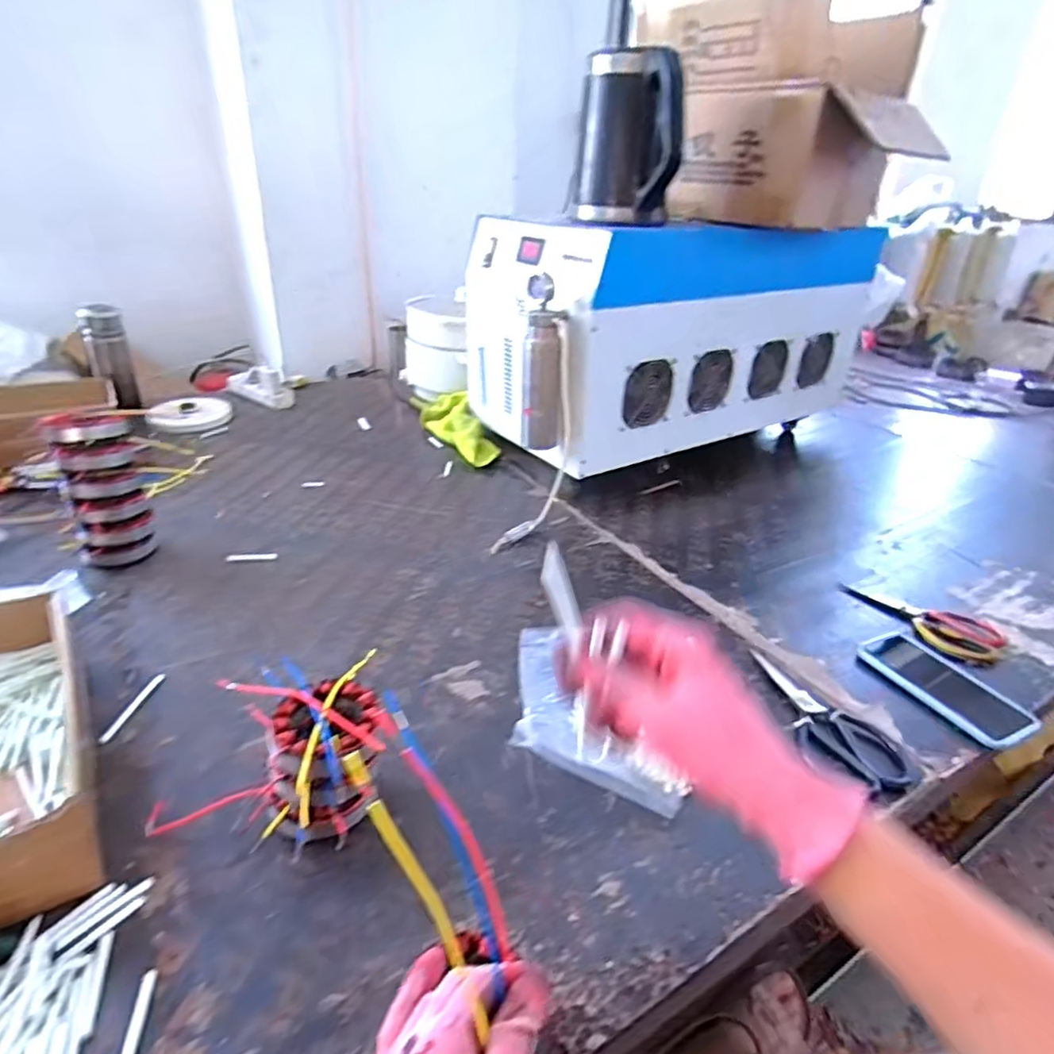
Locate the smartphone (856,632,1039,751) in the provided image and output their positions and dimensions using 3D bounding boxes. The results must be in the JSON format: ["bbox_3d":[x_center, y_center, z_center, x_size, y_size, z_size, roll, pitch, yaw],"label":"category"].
[{"bbox_3d":[0.470,0.177,0.713,0.101,0.014,0.187,-4,24,-24],"label":"smartphone"}]

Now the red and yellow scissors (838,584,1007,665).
[{"bbox_3d":[0.520,0.112,0.825,0.106,0.017,0.183,-19,36,-34],"label":"red and yellow scissors"}]

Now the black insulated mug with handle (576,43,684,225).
[{"bbox_3d":[0.149,-0.561,0.913,0.141,0.211,0.107,3,29,0],"label":"black insulated mug with handle"}]

